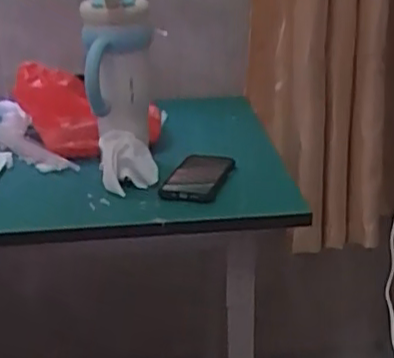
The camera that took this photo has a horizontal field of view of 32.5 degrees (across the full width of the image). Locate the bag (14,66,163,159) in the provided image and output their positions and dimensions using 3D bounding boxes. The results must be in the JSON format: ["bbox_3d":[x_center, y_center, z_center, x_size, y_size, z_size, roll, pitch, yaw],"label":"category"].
[{"bbox_3d":[-0.233,-0.113,1.122,0.081,0.131,0.179,-17,26,-32],"label":"bag"}]

